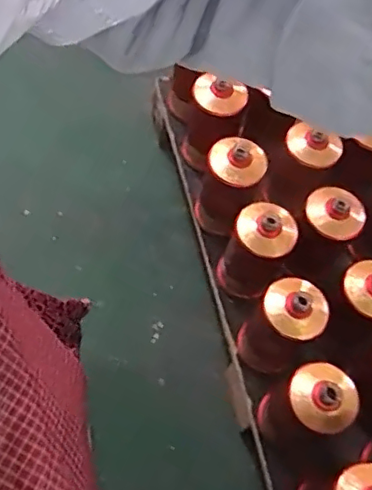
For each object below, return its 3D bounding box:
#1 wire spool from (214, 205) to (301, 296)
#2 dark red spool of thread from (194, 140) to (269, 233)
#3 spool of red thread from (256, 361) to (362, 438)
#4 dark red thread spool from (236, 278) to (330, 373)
[{"bbox_3d":[0.105,0.011,0.871,0.084,0.181,0.086,2,62,-3],"label":"wire spool"},{"bbox_3d":[0.069,-0.099,0.923,0.094,0.183,0.086,2,62,-3],"label":"dark red spool of thread"},{"bbox_3d":[0.161,0.216,0.767,0.092,0.179,0.077,42,67,17],"label":"spool of red thread"},{"bbox_3d":[0.134,0.118,0.819,0.086,0.182,0.086,2,62,-3],"label":"dark red thread spool"}]

